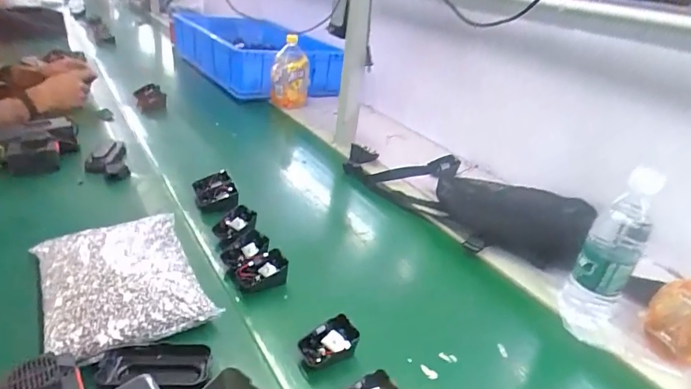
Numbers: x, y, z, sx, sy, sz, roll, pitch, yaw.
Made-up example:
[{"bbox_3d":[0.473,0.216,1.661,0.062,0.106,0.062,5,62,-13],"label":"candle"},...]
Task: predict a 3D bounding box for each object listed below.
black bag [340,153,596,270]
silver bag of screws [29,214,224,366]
[{"bbox_3d":[0.227,0.004,0.882,0.464,0.047,0.254,30,36,35],"label":"black bag"},{"bbox_3d":[-0.286,0.099,0.570,0.178,0.048,0.243,-13,35,-33],"label":"silver bag of screws"}]

